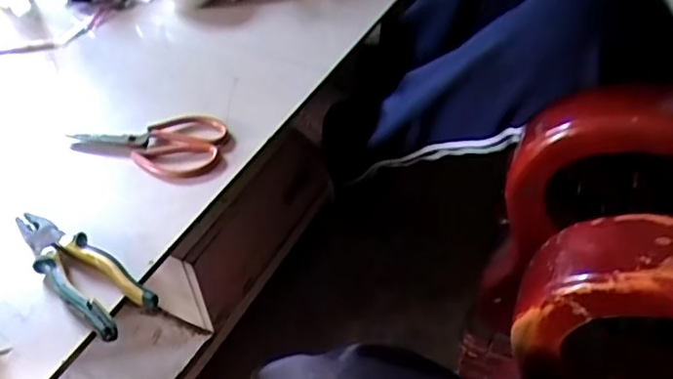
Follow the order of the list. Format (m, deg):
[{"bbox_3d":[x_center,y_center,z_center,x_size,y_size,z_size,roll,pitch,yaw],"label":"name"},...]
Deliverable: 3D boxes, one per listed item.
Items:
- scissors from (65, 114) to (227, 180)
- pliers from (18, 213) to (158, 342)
[{"bbox_3d":[-0.241,-0.060,0.699,0.197,0.023,0.105,4,45,5],"label":"scissors"},{"bbox_3d":[-0.257,0.077,0.555,0.191,0.021,0.058,29,52,27],"label":"pliers"}]

